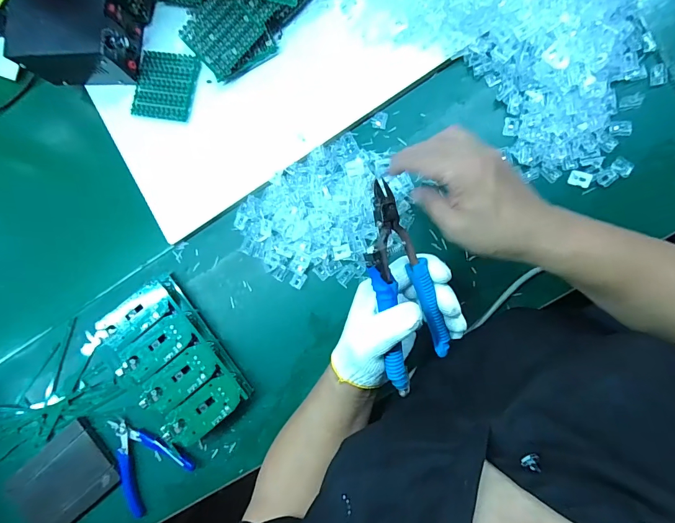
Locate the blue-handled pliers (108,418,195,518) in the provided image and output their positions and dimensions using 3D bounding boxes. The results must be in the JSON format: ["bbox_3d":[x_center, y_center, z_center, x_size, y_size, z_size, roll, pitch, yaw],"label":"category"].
[{"bbox_3d":[-0.245,0.244,0.465,0.109,0.018,0.101,43,94,9],"label":"blue-handled pliers"}]

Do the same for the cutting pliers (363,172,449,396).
[{"bbox_3d":[0.058,0.029,0.350,0.081,0.020,0.189,-23,103,-28],"label":"cutting pliers"}]

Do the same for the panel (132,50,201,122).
[{"bbox_3d":[-0.226,-0.230,0.496,0.083,0.006,0.087,11,90,7],"label":"panel"}]

